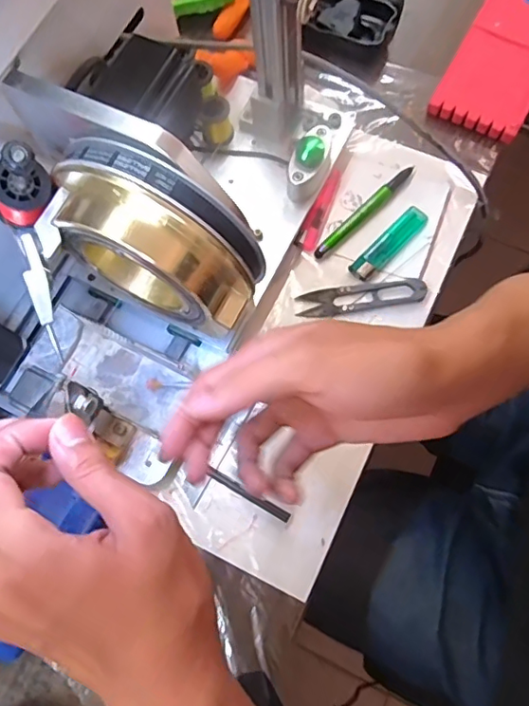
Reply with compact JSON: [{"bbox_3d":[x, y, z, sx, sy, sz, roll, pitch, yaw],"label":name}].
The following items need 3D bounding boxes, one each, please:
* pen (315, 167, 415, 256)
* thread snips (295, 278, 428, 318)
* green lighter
[{"bbox_3d":[0.087,-0.122,0.461,0.013,0.011,0.115,42,80,13],"label":"pen"},{"bbox_3d":[0.079,-0.047,0.438,0.101,0.009,0.023,-9,73,1],"label":"thread snips"},{"bbox_3d":[0.104,-0.091,0.451,0.080,0.008,0.021,-44,76,-9],"label":"green lighter"}]

